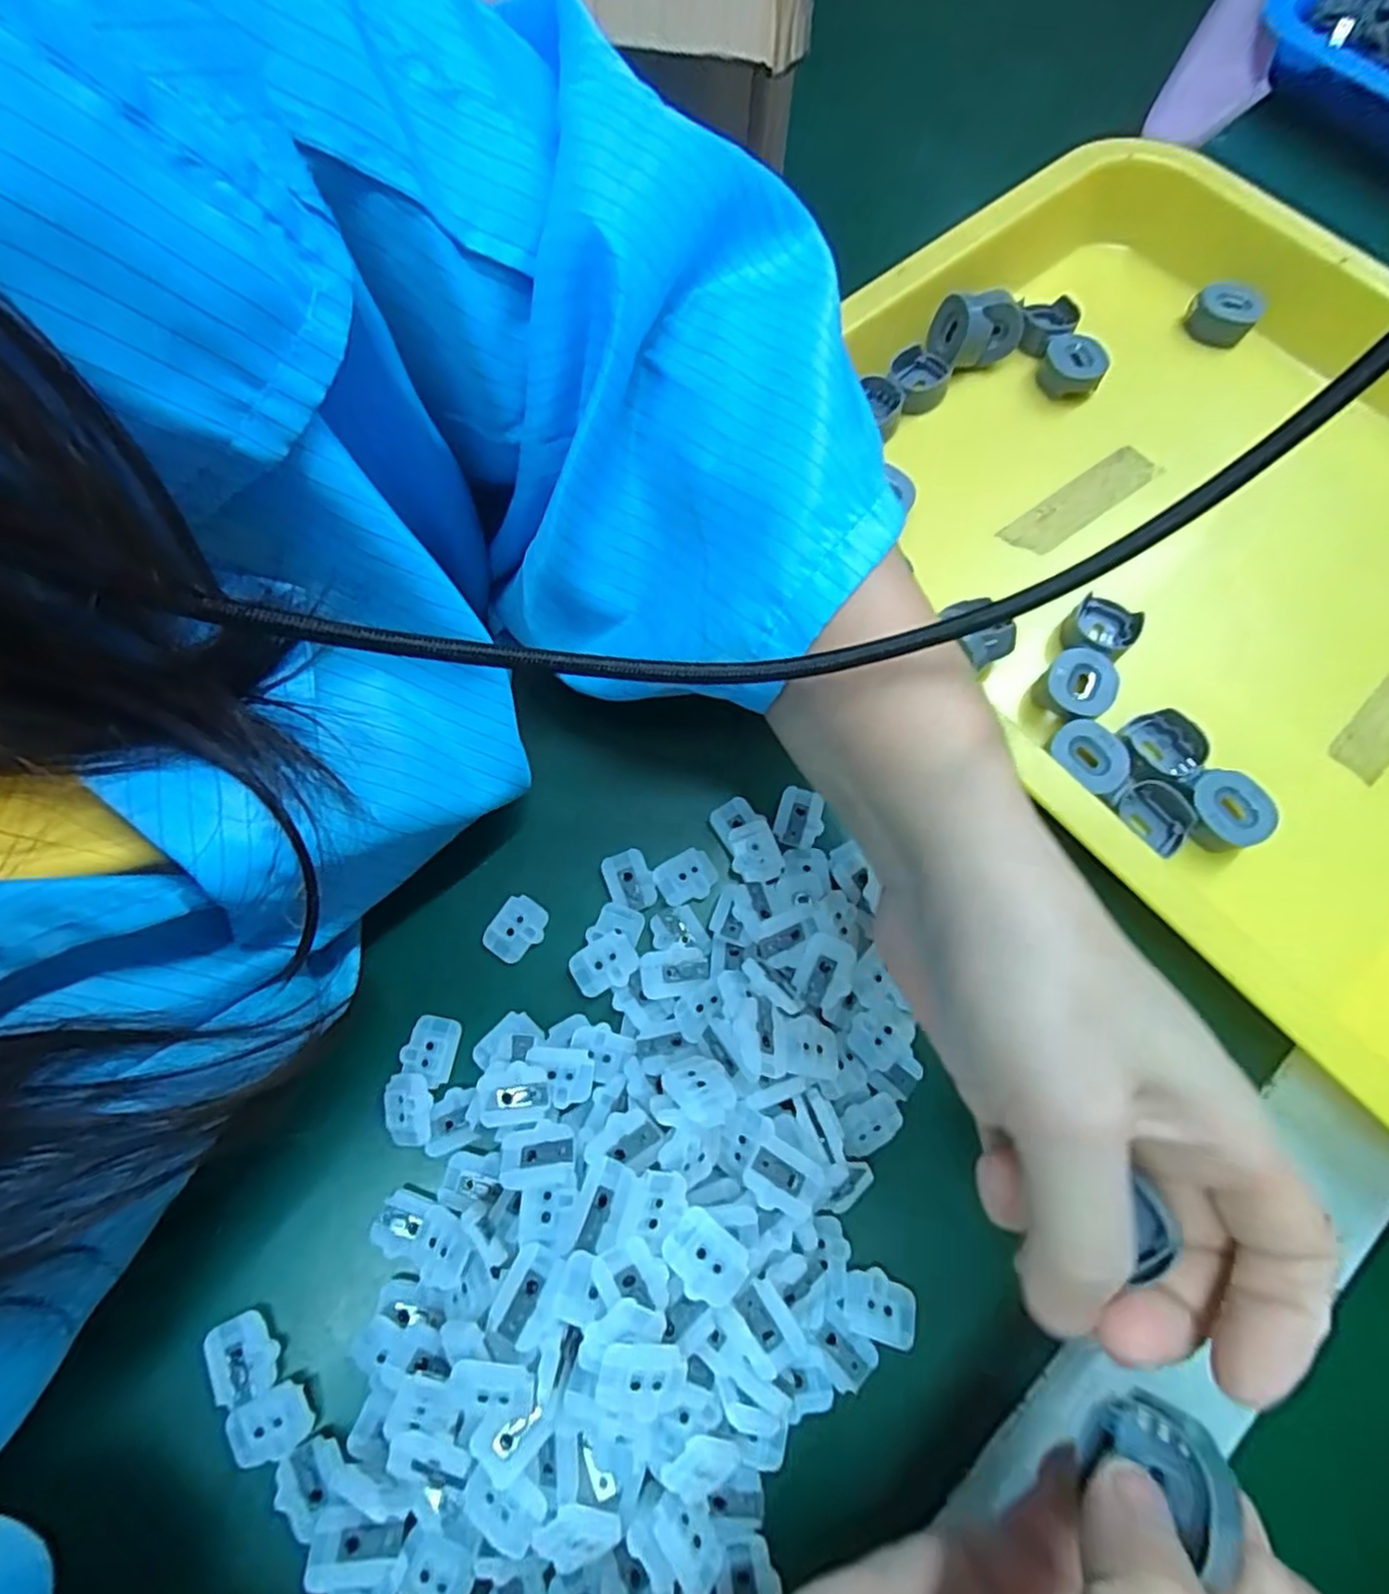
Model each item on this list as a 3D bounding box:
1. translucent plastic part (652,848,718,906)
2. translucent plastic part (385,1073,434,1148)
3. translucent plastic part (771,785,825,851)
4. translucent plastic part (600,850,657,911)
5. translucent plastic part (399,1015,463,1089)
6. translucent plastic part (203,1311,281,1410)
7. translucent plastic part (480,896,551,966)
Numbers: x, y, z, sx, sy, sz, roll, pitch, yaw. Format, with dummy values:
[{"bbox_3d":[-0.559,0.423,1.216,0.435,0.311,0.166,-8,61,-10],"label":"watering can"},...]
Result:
[{"bbox_3d":[-0.003,0.028,0.246,0.021,0.004,0.017,-29,74,-11],"label":"translucent plastic part"},{"bbox_3d":[-0.091,0.099,0.222,0.015,0.007,0.022,-3,71,-3],"label":"translucent plastic part"},{"bbox_3d":[0.039,0.008,0.257,0.017,0.004,0.021,14,71,3],"label":"translucent plastic part"},{"bbox_3d":[-0.023,0.030,0.250,0.016,0.006,0.021,-21,73,-9],"label":"translucent plastic part"},{"bbox_3d":[-0.087,0.083,0.229,0.017,0.004,0.020,12,71,2],"label":"translucent plastic part"},{"bbox_3d":[-0.131,0.163,0.204,0.017,0.007,0.021,-25,74,-10],"label":"translucent plastic part"},{"bbox_3d":[-0.062,0.046,0.243,0.017,0.005,0.022,32,73,9],"label":"translucent plastic part"}]

